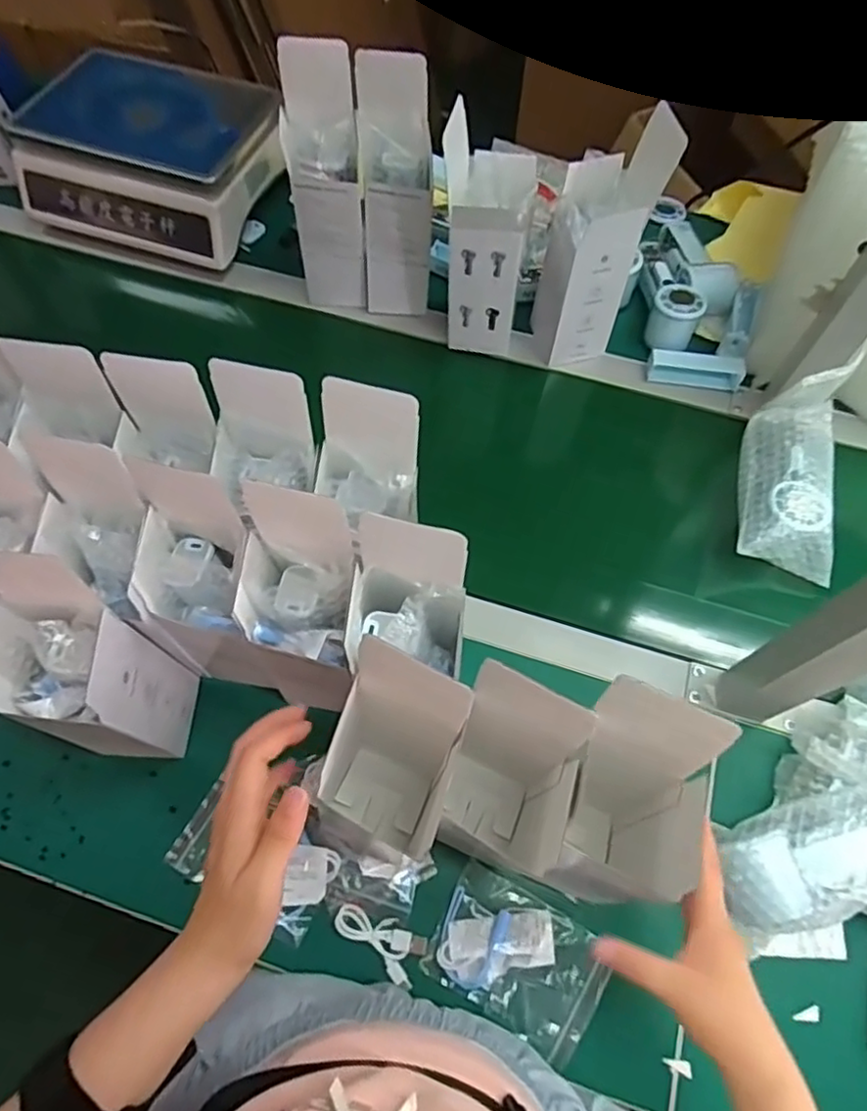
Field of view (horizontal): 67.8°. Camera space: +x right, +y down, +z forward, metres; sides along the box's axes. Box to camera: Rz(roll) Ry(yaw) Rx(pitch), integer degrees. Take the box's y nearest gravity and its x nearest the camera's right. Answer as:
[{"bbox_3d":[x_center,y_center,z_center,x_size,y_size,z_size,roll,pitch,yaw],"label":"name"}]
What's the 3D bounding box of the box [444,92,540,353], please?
[{"bbox_3d":[0.055,-0.326,0.675,0.082,0.221,0.087,11,64,5],"label":"box"}]

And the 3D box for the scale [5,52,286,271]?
[{"bbox_3d":[-0.342,-0.499,0.804,0.280,0.108,0.222,22,66,10],"label":"scale"}]

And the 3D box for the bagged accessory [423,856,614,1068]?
[{"bbox_3d":[0.064,0.304,0.486,0.125,0.010,0.087,27,67,13],"label":"bagged accessory"}]

